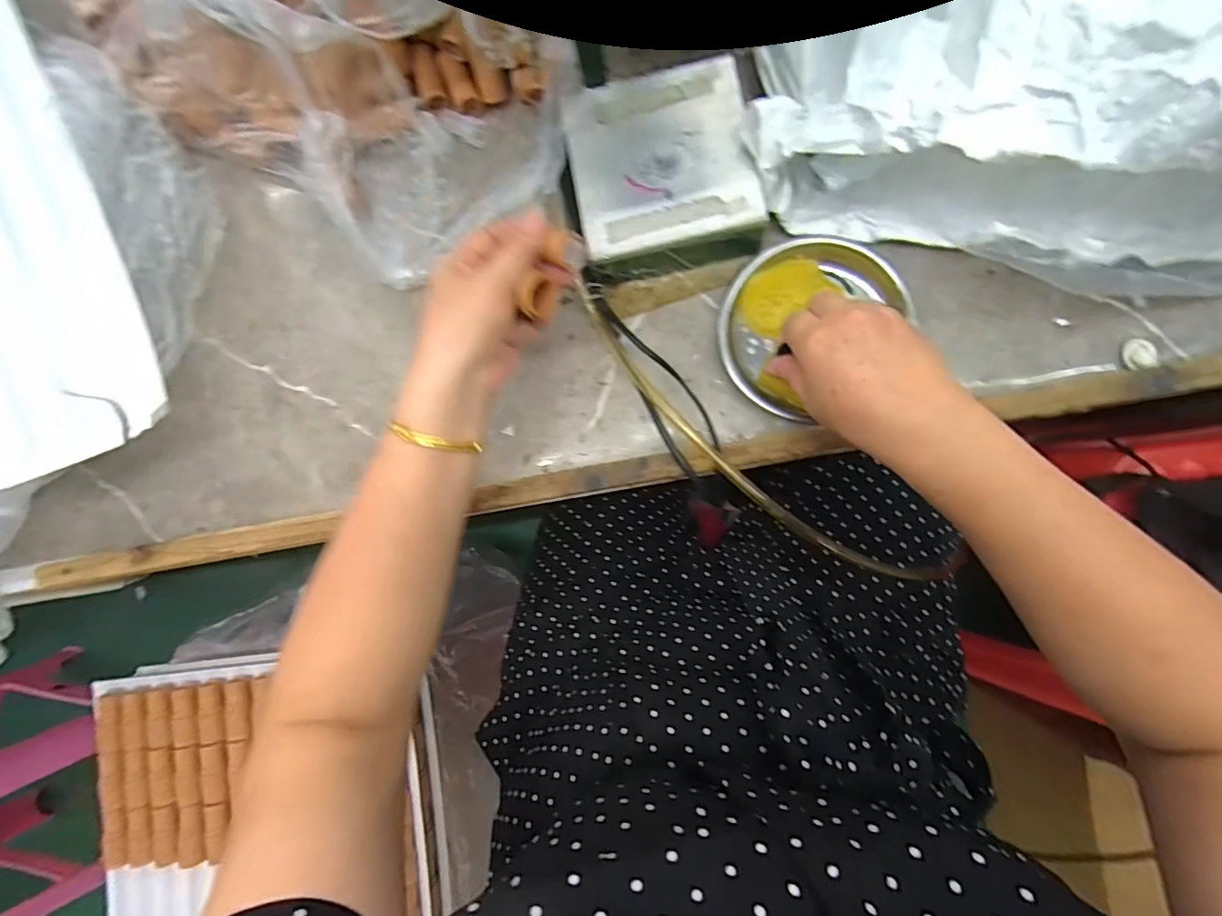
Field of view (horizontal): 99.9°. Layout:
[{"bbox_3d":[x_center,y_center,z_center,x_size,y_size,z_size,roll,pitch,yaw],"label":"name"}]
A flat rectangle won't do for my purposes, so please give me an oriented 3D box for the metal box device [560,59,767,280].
[{"bbox_3d":[0.034,-0.198,0.375,0.128,0.053,0.128,-10,86,5],"label":"metal box device"}]

